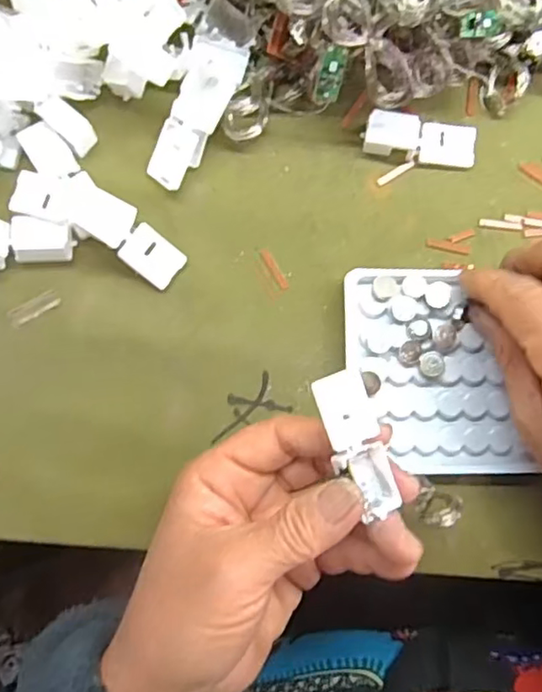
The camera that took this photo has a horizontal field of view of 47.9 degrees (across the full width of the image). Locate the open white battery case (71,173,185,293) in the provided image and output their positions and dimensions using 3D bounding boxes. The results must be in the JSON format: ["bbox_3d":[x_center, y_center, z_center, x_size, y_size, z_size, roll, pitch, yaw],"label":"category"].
[{"bbox_3d":[-0.070,-0.054,0.281,0.064,0.017,0.022,38,87,1],"label":"open white battery case"}]

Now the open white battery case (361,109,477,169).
[{"bbox_3d":[0.073,-0.100,0.295,0.055,0.010,0.020,6,87,-1],"label":"open white battery case"}]

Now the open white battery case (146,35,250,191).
[{"bbox_3d":[-0.034,-0.110,0.283,0.027,0.012,0.073,20,87,0],"label":"open white battery case"}]

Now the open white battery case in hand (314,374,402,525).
[{"bbox_3d":[0.033,0.036,0.231,0.021,0.014,0.054,-21,97,-2],"label":"open white battery case in hand"}]

